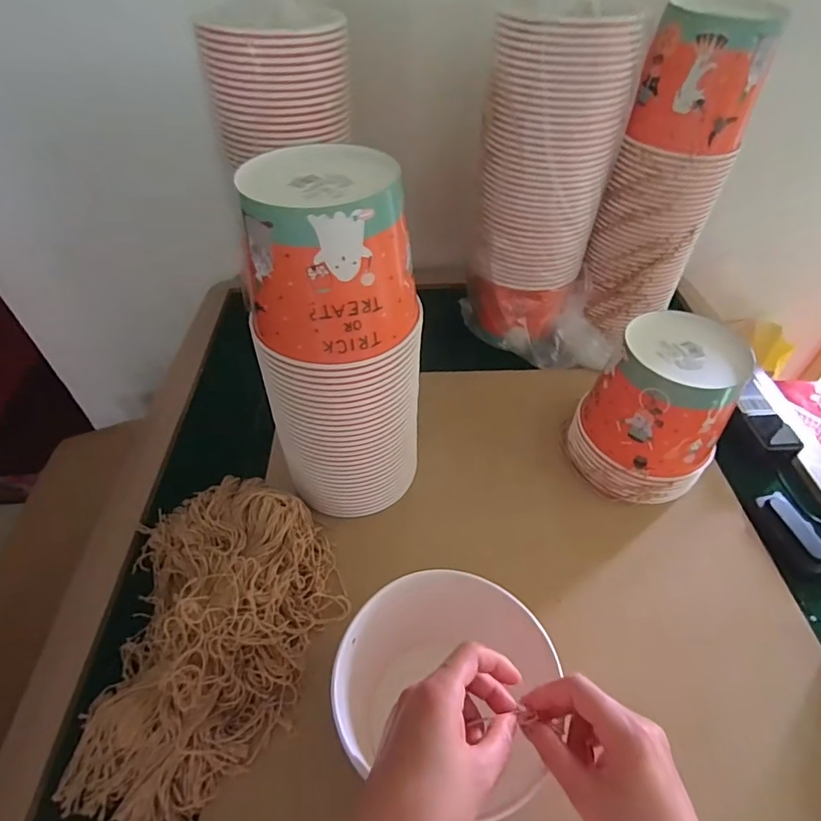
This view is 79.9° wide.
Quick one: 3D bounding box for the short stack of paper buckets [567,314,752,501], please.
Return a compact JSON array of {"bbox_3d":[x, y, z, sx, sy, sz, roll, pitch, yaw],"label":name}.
[{"bbox_3d":[0.297,-0.001,0.592,0.146,0.186,0.145,32,54,27],"label":"short stack of paper buckets"}]

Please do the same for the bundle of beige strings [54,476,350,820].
[{"bbox_3d":[-0.188,0.202,0.480,0.230,0.074,0.313,-3,47,-4],"label":"bundle of beige strings"}]

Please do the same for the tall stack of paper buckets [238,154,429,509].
[{"bbox_3d":[-0.067,-0.050,0.498,0.132,0.351,0.132,22,50,19],"label":"tall stack of paper buckets"}]

